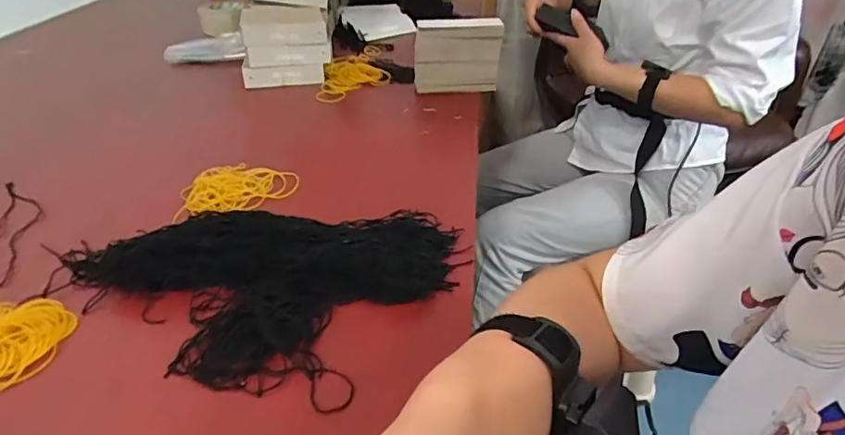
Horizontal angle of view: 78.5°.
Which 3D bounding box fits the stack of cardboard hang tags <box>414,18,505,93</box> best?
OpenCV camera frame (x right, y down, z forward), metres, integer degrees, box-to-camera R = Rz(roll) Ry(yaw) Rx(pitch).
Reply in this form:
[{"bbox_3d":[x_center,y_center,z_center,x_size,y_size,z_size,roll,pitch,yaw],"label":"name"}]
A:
[{"bbox_3d":[0.055,-0.249,0.806,0.130,0.115,0.031,-6,36,-9],"label":"stack of cardboard hang tags"}]

